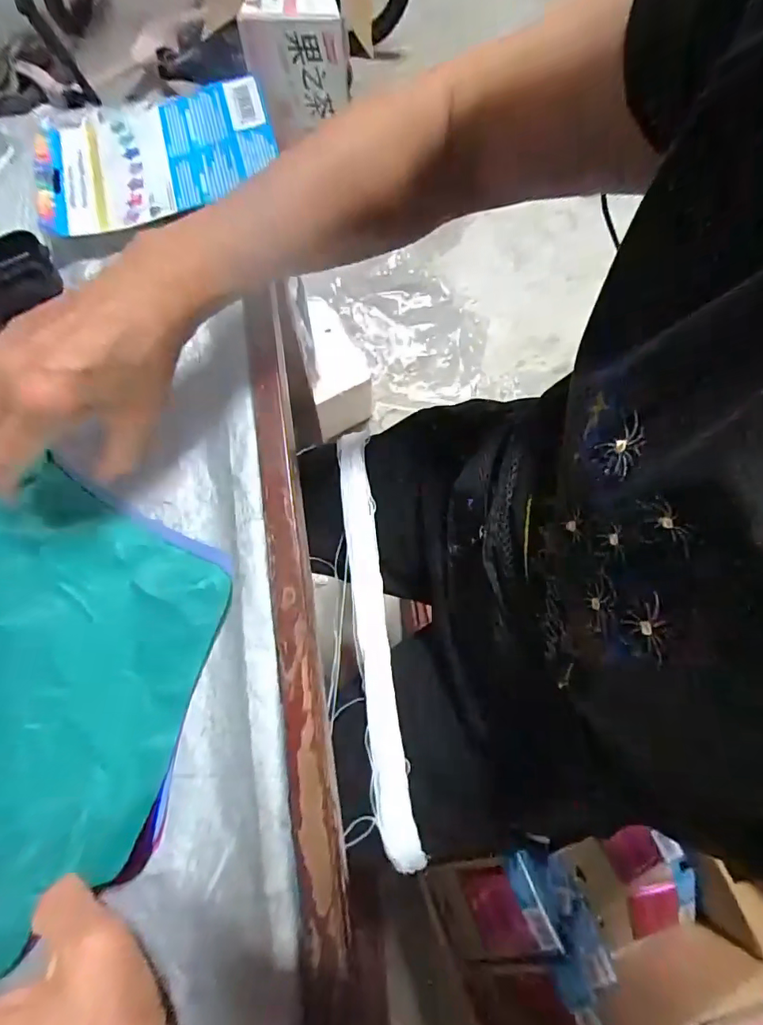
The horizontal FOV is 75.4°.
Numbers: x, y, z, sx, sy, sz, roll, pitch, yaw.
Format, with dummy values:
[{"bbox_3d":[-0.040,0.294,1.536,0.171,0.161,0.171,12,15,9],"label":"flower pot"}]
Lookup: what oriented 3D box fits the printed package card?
[{"bbox_3d":[-0.172,-0.272,0.376,0.176,0.013,0.111,-14,75,0],"label":"printed package card"}]

